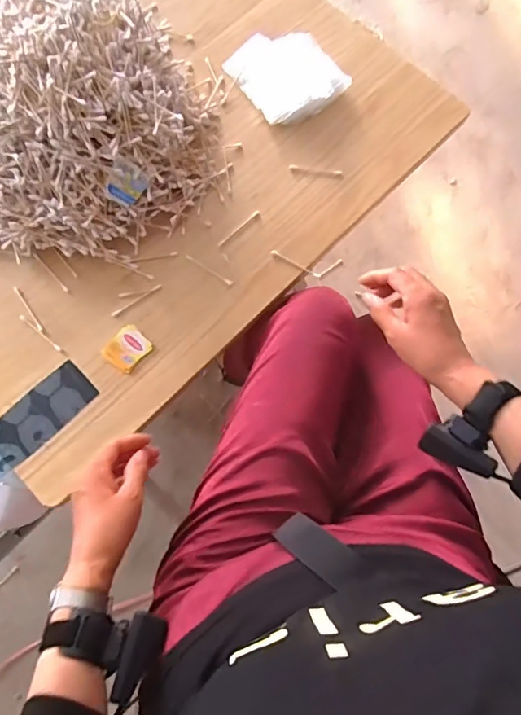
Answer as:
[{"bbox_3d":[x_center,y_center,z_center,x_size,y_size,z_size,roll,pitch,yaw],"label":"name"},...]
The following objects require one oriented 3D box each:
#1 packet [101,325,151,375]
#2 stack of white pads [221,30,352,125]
[{"bbox_3d":[-0.166,-0.011,0.622,0.045,0.005,0.052,40,77,9],"label":"packet"},{"bbox_3d":[0.042,-0.420,0.735,0.139,0.029,0.160,-33,78,-10],"label":"stack of white pads"}]

